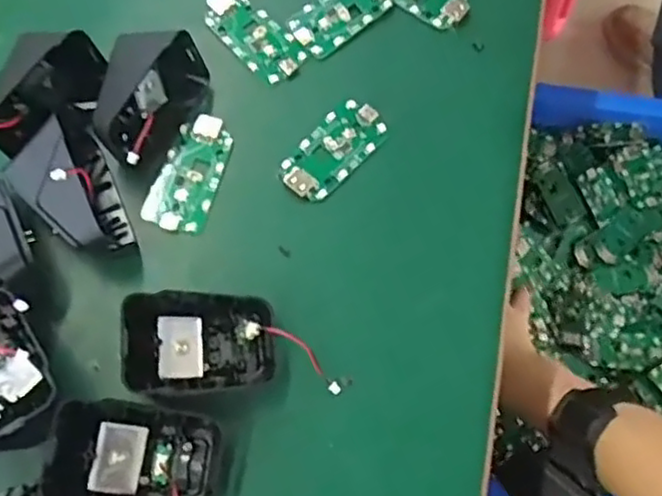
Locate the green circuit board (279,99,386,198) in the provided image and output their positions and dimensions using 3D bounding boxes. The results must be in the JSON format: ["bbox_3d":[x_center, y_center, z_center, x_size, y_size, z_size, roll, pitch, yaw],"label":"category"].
[{"bbox_3d":[0.001,-0.053,0.358,0.030,0.005,0.063,41,76,13],"label":"green circuit board"}]

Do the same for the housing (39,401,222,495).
[{"bbox_3d":[-0.082,0.090,0.285,0.061,0.043,0.044,5,71,2],"label":"housing"}]

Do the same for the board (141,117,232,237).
[{"bbox_3d":[-0.073,-0.040,0.351,0.031,0.004,0.065,16,71,6],"label":"board"}]

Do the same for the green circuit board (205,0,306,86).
[{"bbox_3d":[-0.044,-0.121,0.379,0.031,0.005,0.065,-42,75,-13],"label":"green circuit board"}]

